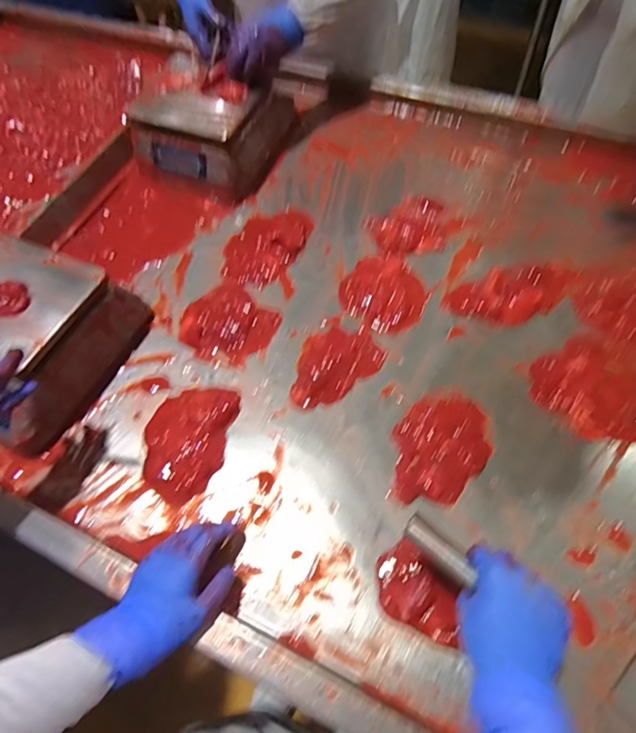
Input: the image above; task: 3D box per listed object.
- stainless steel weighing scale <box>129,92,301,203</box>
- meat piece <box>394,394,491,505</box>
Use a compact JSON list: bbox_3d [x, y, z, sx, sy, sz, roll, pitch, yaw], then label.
[{"bbox_3d":[-0.200,-0.473,0.914,0.236,0.124,0.256,22,64,16],"label":"stainless steel weighing scale"},{"bbox_3d":[0.168,0.108,0.625,0.126,0.016,0.149,1,60,5],"label":"meat piece"}]

